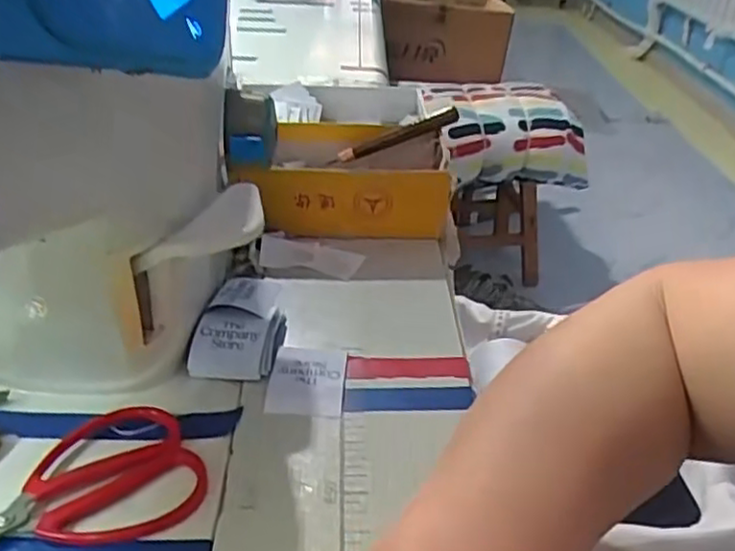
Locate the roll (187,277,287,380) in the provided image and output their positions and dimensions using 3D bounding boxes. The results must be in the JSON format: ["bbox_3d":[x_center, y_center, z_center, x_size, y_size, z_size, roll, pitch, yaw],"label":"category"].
[{"bbox_3d":[-0.068,0.026,0.390,0.044,0.021,0.070,4,32,3],"label":"roll"}]

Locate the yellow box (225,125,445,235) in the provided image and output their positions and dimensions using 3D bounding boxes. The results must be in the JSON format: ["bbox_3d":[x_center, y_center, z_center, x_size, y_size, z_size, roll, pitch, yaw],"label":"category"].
[{"bbox_3d":[-0.017,-0.068,0.508,0.137,0.054,0.094,1,32,-2],"label":"yellow box"}]

